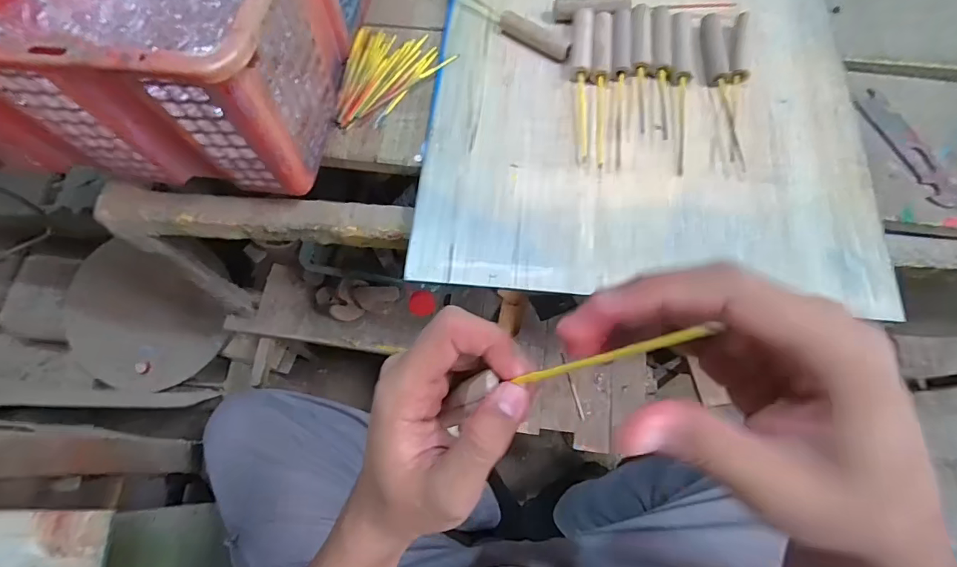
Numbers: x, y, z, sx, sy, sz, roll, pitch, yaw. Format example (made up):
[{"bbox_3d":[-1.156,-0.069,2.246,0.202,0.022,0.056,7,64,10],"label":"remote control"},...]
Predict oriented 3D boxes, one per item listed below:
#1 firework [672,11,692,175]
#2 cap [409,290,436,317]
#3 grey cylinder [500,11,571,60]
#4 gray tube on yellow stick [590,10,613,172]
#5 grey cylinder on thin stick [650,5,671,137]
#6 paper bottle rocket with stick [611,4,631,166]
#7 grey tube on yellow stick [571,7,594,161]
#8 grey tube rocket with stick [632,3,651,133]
[{"bbox_3d":[0.192,-0.185,0.441,0.019,0.016,0.178,8,70,1],"label":"firework"},{"bbox_3d":[-0.069,0.024,0.570,0.031,0.013,0.029,1,70,-1],"label":"cap"},{"bbox_3d":[0.058,-0.249,0.472,0.080,0.016,0.018,36,73,11],"label":"grey cylinder"},{"bbox_3d":[0.114,-0.187,0.441,0.016,0.017,0.172,8,70,1],"label":"gray tube on yellow stick"},{"bbox_3d":[0.174,-0.206,0.449,0.019,0.015,0.153,7,70,1],"label":"grey cylinder on thin stick"},{"bbox_3d":[0.134,-0.190,0.442,0.018,0.017,0.173,6,70,1],"label":"paper bottle rocket with stick"},{"bbox_3d":[0.097,-0.196,0.446,0.019,0.017,0.169,6,70,1],"label":"grey tube on yellow stick"},{"bbox_3d":[0.156,-0.210,0.450,0.018,0.016,0.148,6,70,1],"label":"grey tube rocket with stick"}]

